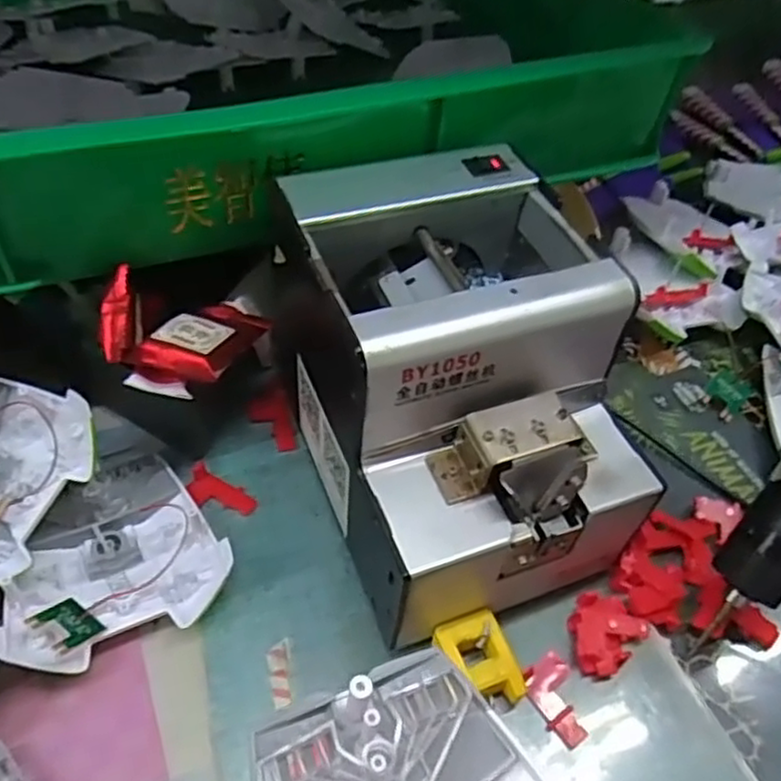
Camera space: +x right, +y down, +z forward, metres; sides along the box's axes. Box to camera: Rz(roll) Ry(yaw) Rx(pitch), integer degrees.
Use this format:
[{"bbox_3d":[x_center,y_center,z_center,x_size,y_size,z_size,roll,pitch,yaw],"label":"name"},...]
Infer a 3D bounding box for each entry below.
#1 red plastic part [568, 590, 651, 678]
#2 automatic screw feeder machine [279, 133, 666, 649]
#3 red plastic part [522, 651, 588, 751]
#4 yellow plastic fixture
[{"bbox_3d":[0.102,0.115,0.339,0.039,0.009,0.033,-31,60,-28],"label":"red plastic part"},{"bbox_3d":[0.031,-0.001,0.339,0.120,0.145,0.174,-15,54,-18],"label":"automatic screw feeder machine"},{"bbox_3d":[0.077,0.140,0.318,0.022,0.011,0.037,-21,56,-22],"label":"red plastic part"},{"bbox_3d":[0.039,0.124,0.320,0.030,0.020,0.040,-13,53,-17],"label":"yellow plastic fixture"}]

